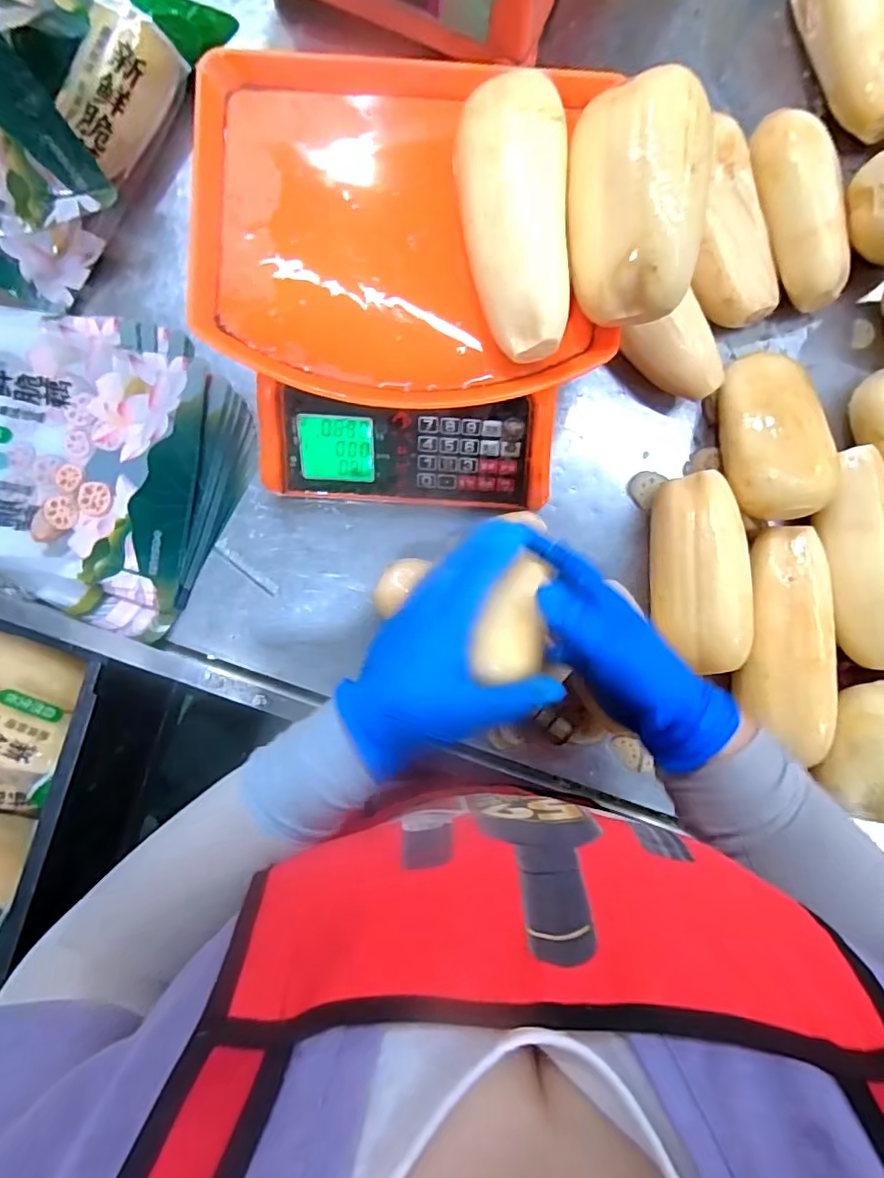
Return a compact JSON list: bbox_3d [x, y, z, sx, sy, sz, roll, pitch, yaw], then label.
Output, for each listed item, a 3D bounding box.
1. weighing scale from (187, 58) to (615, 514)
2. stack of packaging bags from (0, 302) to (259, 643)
[{"bbox_3d":[-0.025,-0.211,0.429,0.281,0.111,0.276,4,91,0],"label":"weighing scale"},{"bbox_3d":[-0.372,-0.119,0.489,0.383,0.031,0.250,15,91,0],"label":"stack of packaging bags"}]

